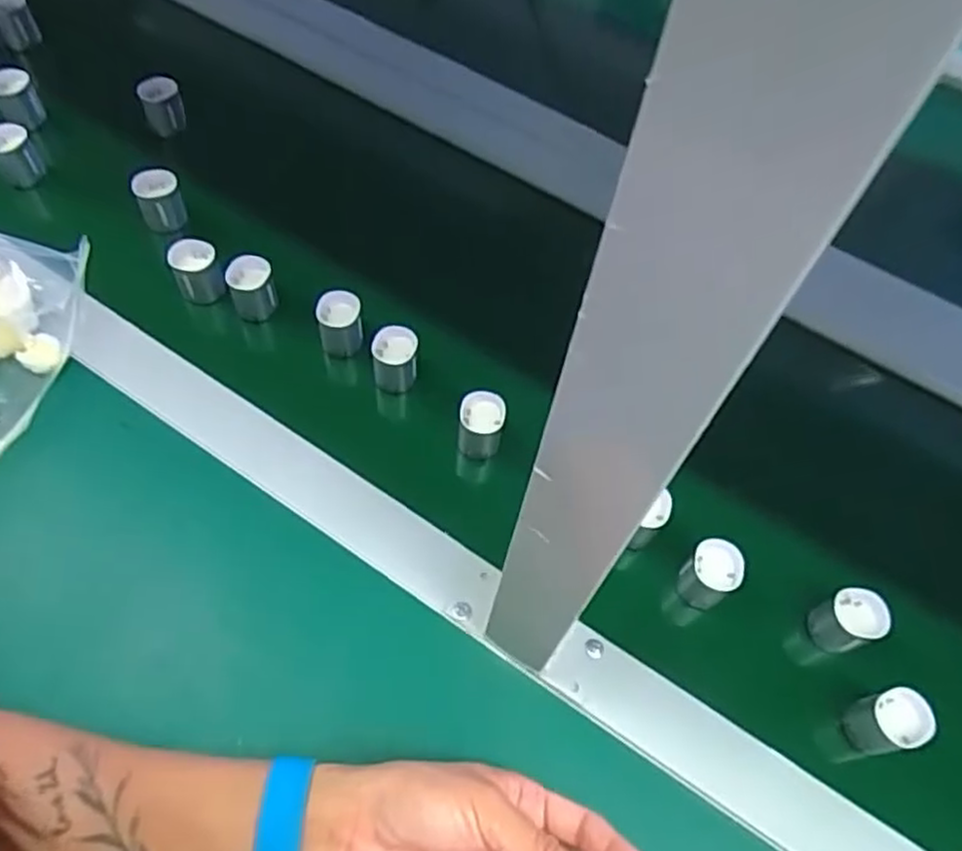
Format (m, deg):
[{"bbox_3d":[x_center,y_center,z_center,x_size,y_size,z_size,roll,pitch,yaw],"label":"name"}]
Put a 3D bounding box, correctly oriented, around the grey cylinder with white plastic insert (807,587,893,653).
[{"bbox_3d":[0.211,0.112,0.420,0.034,0.029,0.029,-13,64,-11],"label":"grey cylinder with white plastic insert"}]

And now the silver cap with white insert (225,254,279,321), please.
[{"bbox_3d":[-0.162,-0.095,0.522,0.031,0.042,0.031,2,62,-3],"label":"silver cap with white insert"}]

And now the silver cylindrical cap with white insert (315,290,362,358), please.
[{"bbox_3d":[-0.098,-0.068,0.511,0.029,0.040,0.032,-4,63,-6],"label":"silver cylindrical cap with white insert"}]

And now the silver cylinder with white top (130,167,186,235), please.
[{"bbox_3d":[-0.247,-0.172,0.568,0.033,0.047,0.028,-21,66,-14],"label":"silver cylinder with white top"}]

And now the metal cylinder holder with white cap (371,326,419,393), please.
[{"bbox_3d":[-0.058,-0.043,0.497,0.029,0.037,0.033,4,62,-2],"label":"metal cylinder holder with white cap"}]

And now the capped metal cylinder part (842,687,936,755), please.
[{"bbox_3d":[0.218,0.159,0.392,0.031,0.033,0.028,-8,63,-9],"label":"capped metal cylinder part"}]

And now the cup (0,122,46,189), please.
[{"bbox_3d":[-0.370,-0.213,0.585,0.033,0.047,0.033,2,62,-3],"label":"cup"}]

